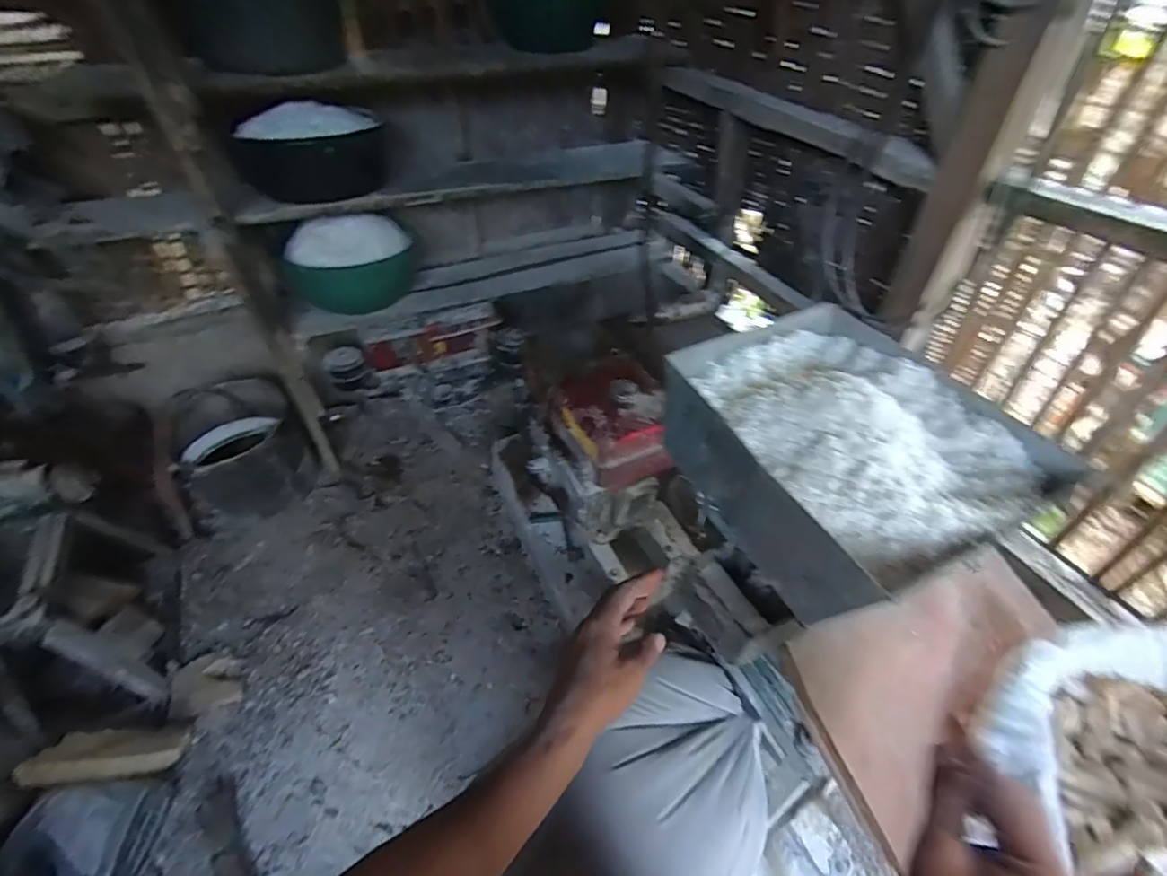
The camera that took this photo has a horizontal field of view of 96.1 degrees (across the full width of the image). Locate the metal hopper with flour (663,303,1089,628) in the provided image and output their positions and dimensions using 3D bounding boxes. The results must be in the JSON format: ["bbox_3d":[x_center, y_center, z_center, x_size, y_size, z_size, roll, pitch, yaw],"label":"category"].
[{"bbox_3d":[0.226,0.001,0.483,0.246,0.097,0.282,-19,48,-18],"label":"metal hopper with flour"}]

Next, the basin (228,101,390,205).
[{"bbox_3d":[-0.744,-0.774,1.448,0.303,0.201,0.323,0,45,0],"label":"basin"}]

